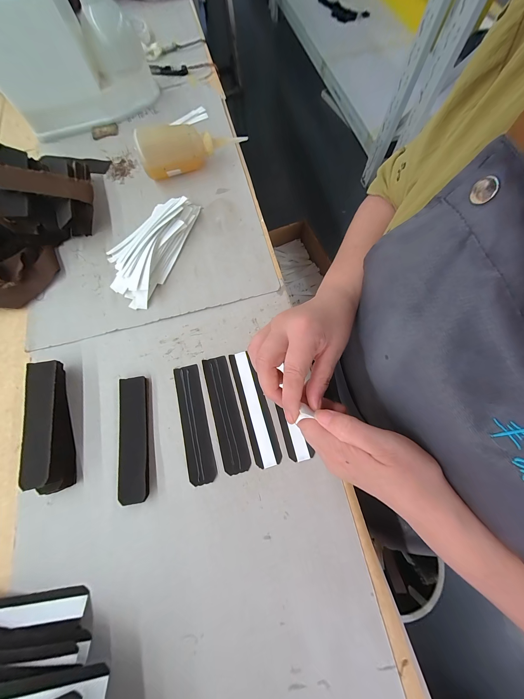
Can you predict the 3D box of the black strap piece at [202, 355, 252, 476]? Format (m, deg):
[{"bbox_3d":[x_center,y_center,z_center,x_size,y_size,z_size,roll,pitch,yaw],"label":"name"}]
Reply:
[{"bbox_3d":[-0.045,0.076,0.289,0.031,0.004,0.139,-15,73,-3],"label":"black strap piece"}]

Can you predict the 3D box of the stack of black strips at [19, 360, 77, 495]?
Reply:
[{"bbox_3d":[-0.254,0.088,0.278,0.037,0.033,0.148,-17,73,-3],"label":"stack of black strips"}]

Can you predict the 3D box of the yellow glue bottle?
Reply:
[{"bbox_3d":[-0.113,-0.339,0.391,0.176,0.057,0.054,-18,73,-4],"label":"yellow glue bottle"}]

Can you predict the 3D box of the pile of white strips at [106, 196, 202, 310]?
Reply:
[{"bbox_3d":[-0.175,-0.157,0.352,0.096,0.026,0.181,19,75,7],"label":"pile of white strips"}]

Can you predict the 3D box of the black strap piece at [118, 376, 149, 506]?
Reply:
[{"bbox_3d":[-0.156,0.104,0.283,0.035,0.007,0.140,-10,73,-1],"label":"black strap piece"}]

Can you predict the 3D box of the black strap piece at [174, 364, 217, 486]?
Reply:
[{"bbox_3d":[-0.084,0.088,0.289,0.033,0.004,0.139,-15,73,-3],"label":"black strap piece"}]

